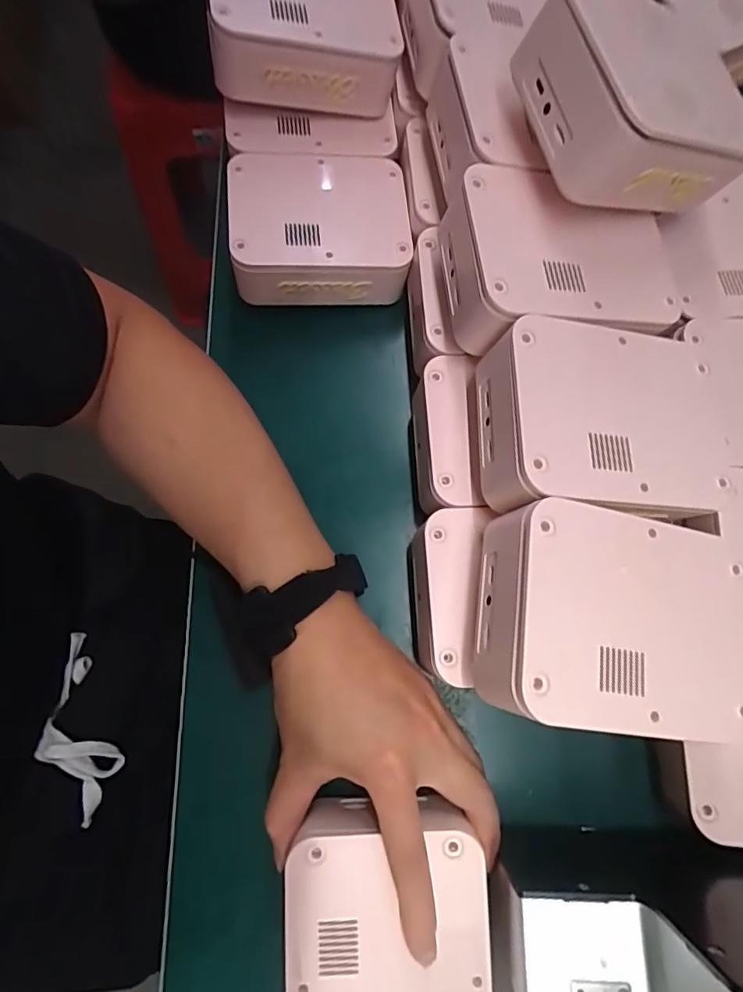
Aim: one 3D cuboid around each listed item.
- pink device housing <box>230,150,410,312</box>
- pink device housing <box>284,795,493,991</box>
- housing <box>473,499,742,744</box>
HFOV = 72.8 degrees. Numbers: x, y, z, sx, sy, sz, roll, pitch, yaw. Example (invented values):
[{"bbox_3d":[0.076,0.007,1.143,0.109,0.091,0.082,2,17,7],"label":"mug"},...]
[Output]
[{"bbox_3d":[-0.038,-0.201,0.378,0.128,0.046,0.105,-5,75,-3],"label":"pink device housing"},{"bbox_3d":[0.008,0.228,0.249,0.096,0.030,0.129,-3,77,1],"label":"pink device housing"},{"bbox_3d":[0.123,0.063,0.252,0.145,0.045,0.099,12,74,-16],"label":"housing"}]

